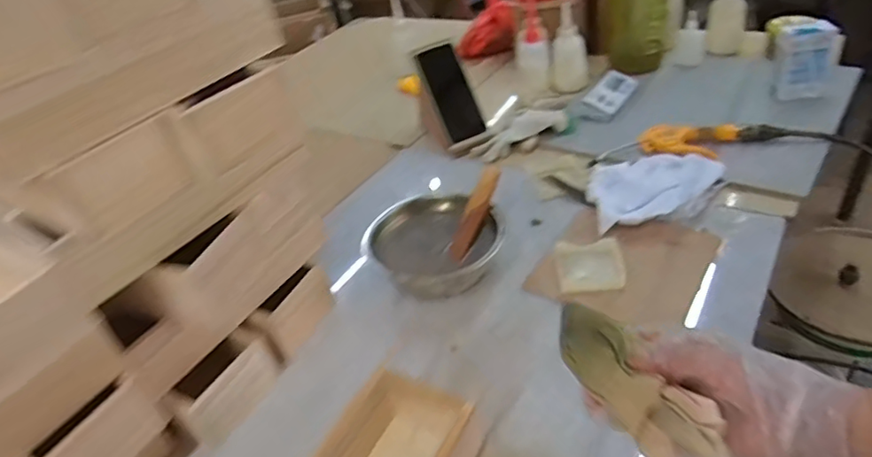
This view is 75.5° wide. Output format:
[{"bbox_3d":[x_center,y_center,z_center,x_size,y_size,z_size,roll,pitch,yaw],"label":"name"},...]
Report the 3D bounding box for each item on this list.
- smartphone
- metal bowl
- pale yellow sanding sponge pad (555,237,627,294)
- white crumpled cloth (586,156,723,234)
[{"bbox_3d":[0.023,-0.231,0.952,0.068,0.167,0.012,-22,5,12],"label":"smartphone"},{"bbox_3d":[-0.001,0.022,0.707,0.155,0.051,0.143,-8,37,6],"label":"metal bowl"},{"bbox_3d":[0.179,0.041,0.659,0.072,0.008,0.070,-3,53,3],"label":"pale yellow sanding sponge pad"},{"bbox_3d":[0.296,-0.058,0.756,0.178,0.032,0.148,-8,37,6],"label":"white crumpled cloth"}]

